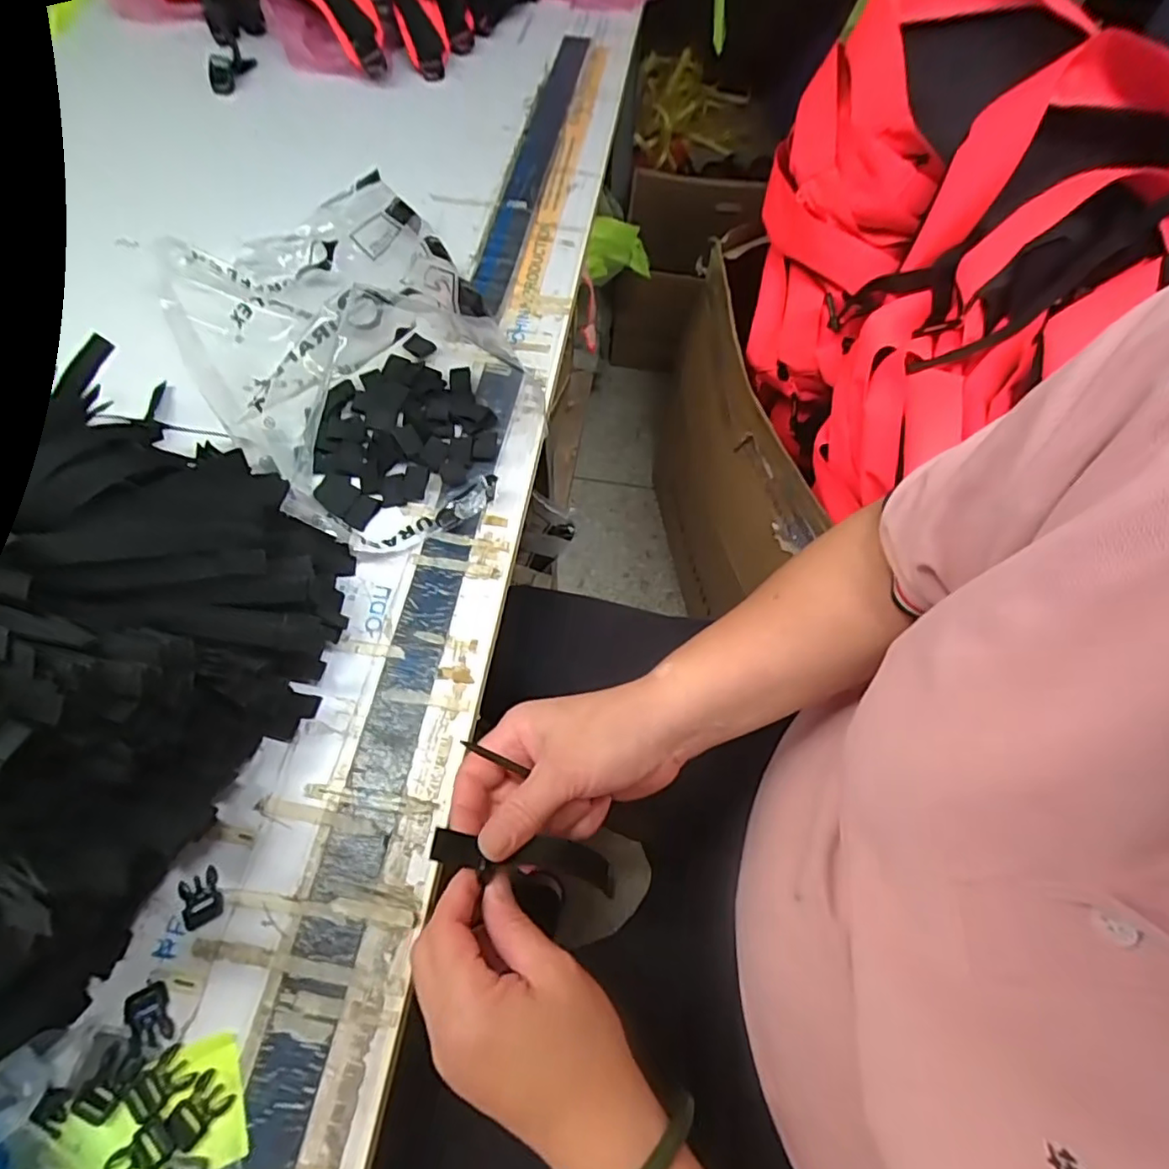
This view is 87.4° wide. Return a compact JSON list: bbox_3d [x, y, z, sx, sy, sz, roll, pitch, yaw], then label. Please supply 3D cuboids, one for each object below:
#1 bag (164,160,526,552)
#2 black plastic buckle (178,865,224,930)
[{"bbox_3d":[-0.218,-0.230,0.550,0.255,0.065,0.447,-28,67,-14],"label":"bag"},{"bbox_3d":[-0.235,0.192,0.375,0.022,0.004,0.029,-24,66,-12],"label":"black plastic buckle"}]

